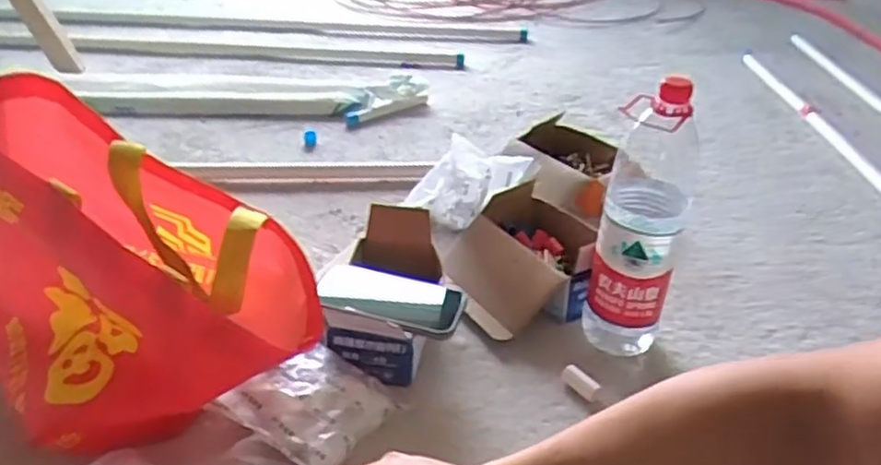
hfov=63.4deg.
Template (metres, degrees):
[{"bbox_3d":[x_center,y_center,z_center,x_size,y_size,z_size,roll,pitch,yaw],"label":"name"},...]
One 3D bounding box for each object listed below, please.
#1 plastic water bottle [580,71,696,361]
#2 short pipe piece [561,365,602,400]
[{"bbox_3d":[0.218,-0.005,0.776,0.086,0.309,0.086,13,34,16],"label":"plastic water bottle"},{"bbox_3d":[0.151,0.161,0.772,0.044,0.019,0.019,30,42,36],"label":"short pipe piece"}]

